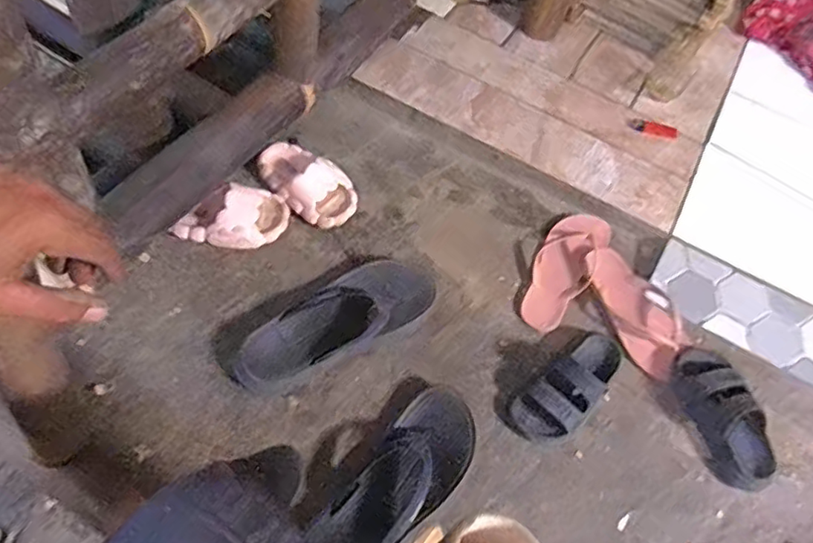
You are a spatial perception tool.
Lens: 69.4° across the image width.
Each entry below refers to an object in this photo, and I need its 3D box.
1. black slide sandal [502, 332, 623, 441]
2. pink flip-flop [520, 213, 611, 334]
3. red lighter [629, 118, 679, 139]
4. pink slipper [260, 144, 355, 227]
[{"bbox_3d":[0.231,0.159,0.809,0.197,0.058,0.081,-35,70,-25],"label":"black slide sandal"},{"bbox_3d":[0.251,-0.007,0.929,0.088,0.026,0.224,27,59,8],"label":"pink flip-flop"},{"bbox_3d":[0.447,-0.257,1.059,0.084,0.015,0.031,18,59,2],"label":"red lighter"},{"bbox_3d":[-0.158,-0.138,0.939,0.170,0.056,0.099,34,61,11],"label":"pink slipper"}]

